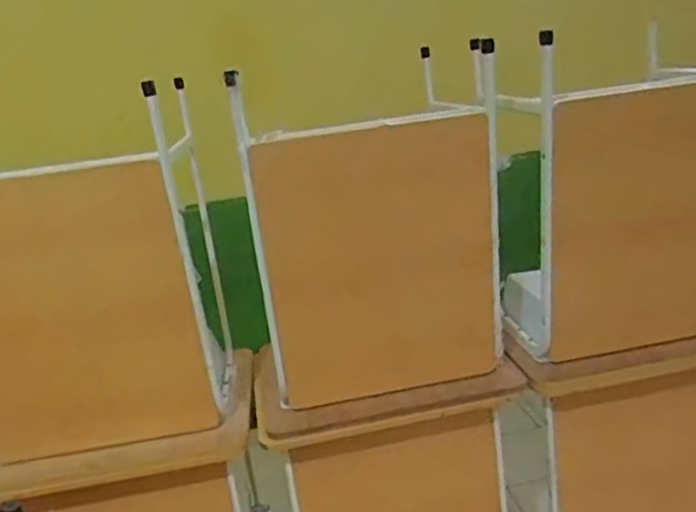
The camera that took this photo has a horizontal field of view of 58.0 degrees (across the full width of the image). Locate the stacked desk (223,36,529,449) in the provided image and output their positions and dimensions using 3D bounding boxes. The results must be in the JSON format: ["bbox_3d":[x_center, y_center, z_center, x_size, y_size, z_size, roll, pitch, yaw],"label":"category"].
[{"bbox_3d":[0.082,-0.026,1.466,0.650,0.708,0.523,-6,16,-1],"label":"stacked desk"}]

